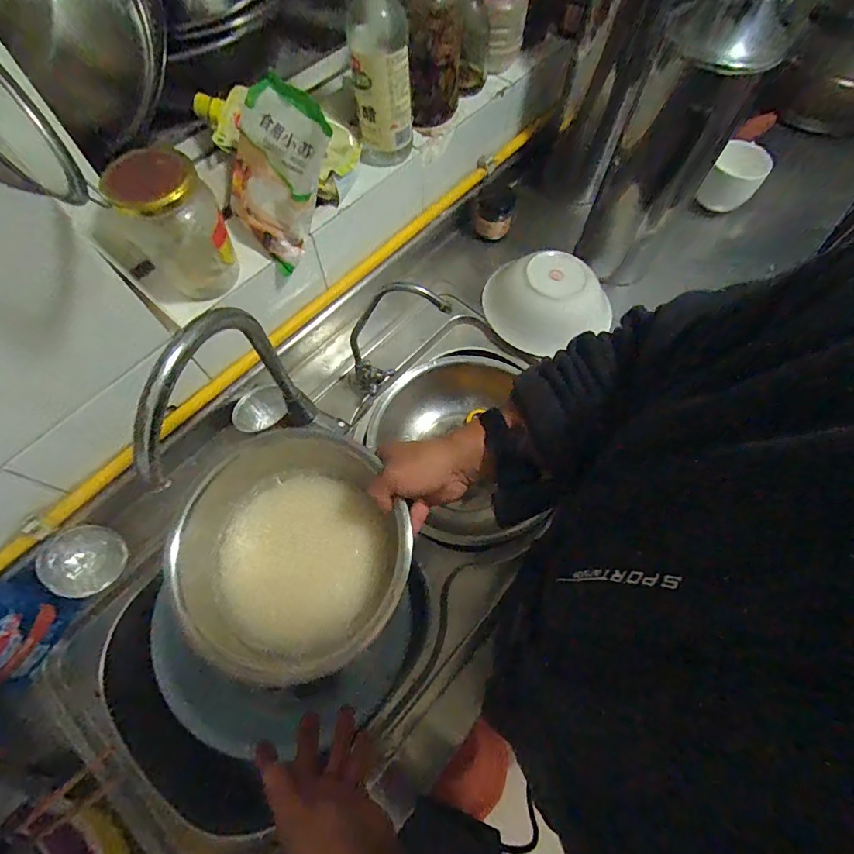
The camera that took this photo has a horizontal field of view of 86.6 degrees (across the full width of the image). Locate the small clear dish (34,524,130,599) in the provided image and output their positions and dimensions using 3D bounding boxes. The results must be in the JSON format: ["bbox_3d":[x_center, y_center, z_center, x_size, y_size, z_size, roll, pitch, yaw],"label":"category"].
[{"bbox_3d":[-0.406,0.154,0.536,0.077,0.036,0.077,4,84,-40],"label":"small clear dish"}]

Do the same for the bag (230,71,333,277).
[{"bbox_3d":[-0.166,-0.275,0.494,0.105,0.167,0.030,35,35,-1],"label":"bag"}]

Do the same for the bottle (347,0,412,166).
[{"bbox_3d":[-0.052,-0.410,0.510,0.066,0.213,0.057,-3,67,-2],"label":"bottle"}]

